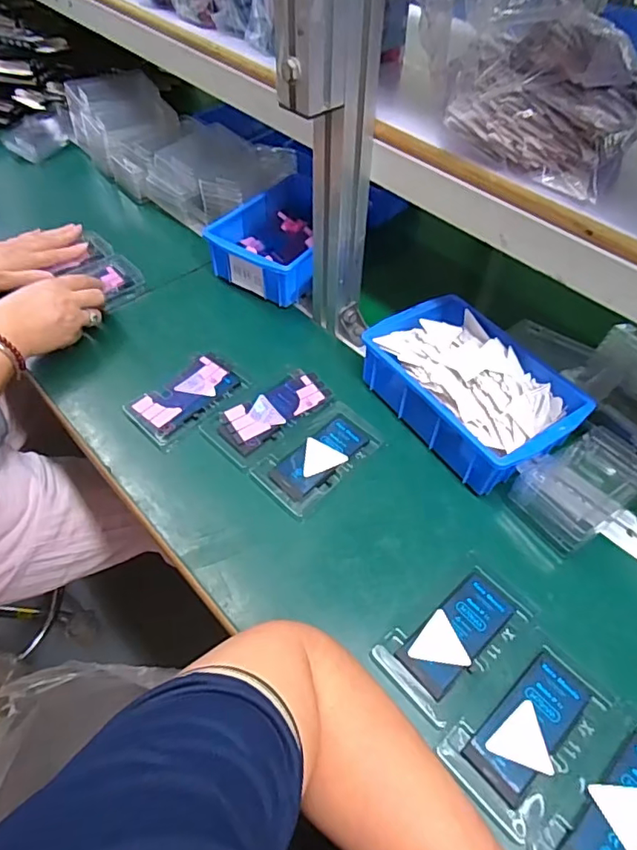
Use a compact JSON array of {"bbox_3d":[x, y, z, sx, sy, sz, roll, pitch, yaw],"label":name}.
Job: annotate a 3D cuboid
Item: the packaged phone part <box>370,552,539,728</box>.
[{"bbox_3d":[0.112,0.164,0.424,0.125,0.004,0.070,-34,60,-26],"label":"packaged phone part"}]

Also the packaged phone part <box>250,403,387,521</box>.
[{"bbox_3d":[0.001,0.030,0.524,0.124,0.007,0.067,-37,61,-27],"label":"packaged phone part"}]

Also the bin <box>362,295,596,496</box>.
[{"bbox_3d":[0.151,-0.036,0.544,0.133,0.067,0.200,-30,58,-23],"label":"bin"}]

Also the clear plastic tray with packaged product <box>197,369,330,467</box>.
[{"bbox_3d":[-0.048,-0.013,0.555,0.131,0.007,0.069,-36,60,-27],"label":"clear plastic tray with packaged product"}]

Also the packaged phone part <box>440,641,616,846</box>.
[{"bbox_3d":[0.150,0.216,0.382,0.119,0.005,0.066,-35,60,-26],"label":"packaged phone part"}]

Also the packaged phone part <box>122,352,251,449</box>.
[{"bbox_3d":[-0.140,-0.031,0.567,0.070,0.009,0.117,38,59,25],"label":"packaged phone part"}]

